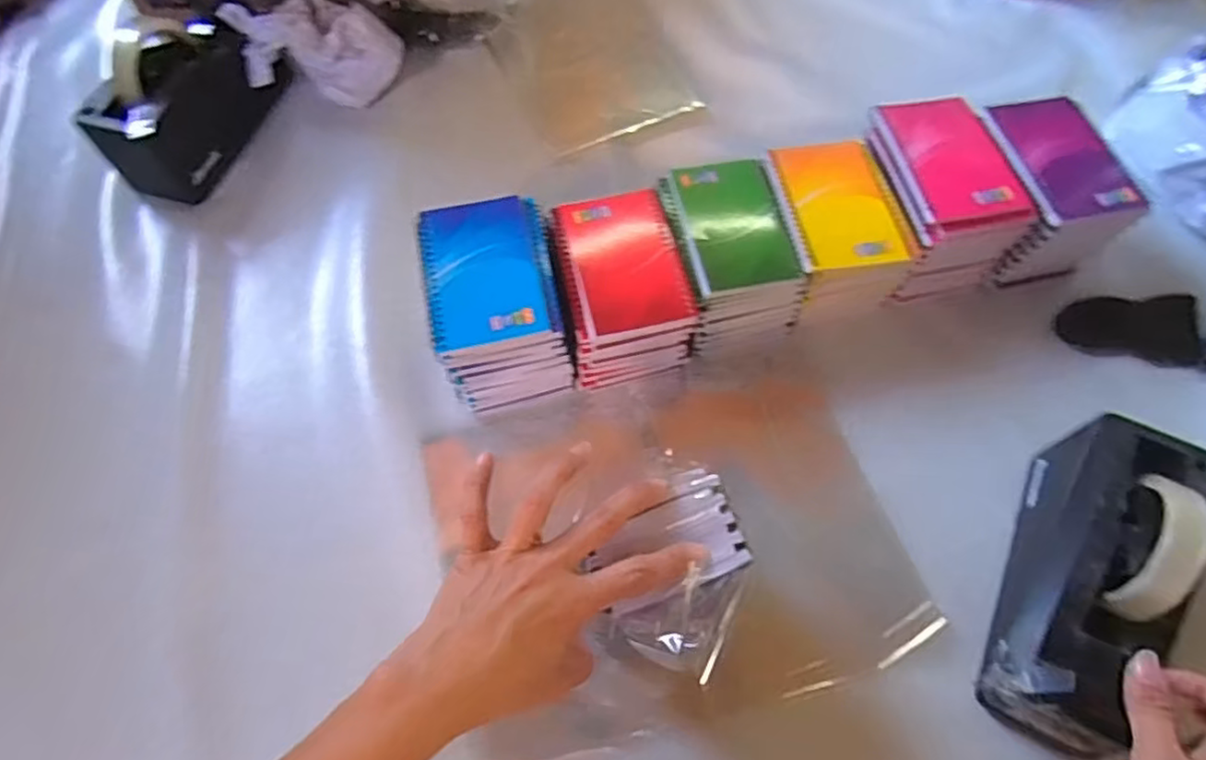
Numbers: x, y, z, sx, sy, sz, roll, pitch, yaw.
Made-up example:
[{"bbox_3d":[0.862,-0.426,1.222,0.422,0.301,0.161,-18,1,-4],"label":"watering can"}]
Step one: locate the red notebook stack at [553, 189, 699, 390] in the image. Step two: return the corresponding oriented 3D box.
[{"bbox_3d":[0.012,-0.080,0.552,0.096,0.081,0.136,-13,64,-6],"label":"red notebook stack"}]

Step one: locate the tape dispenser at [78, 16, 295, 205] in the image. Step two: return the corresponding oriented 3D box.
[{"bbox_3d":[-0.398,-0.278,0.633,0.075,0.127,0.191,17,65,8],"label":"tape dispenser"}]

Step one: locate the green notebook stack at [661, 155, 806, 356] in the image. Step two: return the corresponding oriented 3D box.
[{"bbox_3d":[0.105,-0.107,0.566,0.094,0.079,0.139,-12,64,-6],"label":"green notebook stack"}]

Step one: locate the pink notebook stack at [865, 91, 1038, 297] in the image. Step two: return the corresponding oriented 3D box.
[{"bbox_3d":[0.287,-0.159,0.586,0.098,0.094,0.146,-13,64,-6],"label":"pink notebook stack"}]

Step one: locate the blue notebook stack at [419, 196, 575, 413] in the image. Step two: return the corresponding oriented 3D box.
[{"bbox_3d":[-0.085,-0.059,0.531,0.099,0.094,0.144,-14,64,-7],"label":"blue notebook stack"}]

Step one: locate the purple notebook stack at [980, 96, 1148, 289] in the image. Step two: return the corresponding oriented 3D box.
[{"bbox_3d":[0.383,-0.163,0.592,0.092,0.105,0.132,-9,64,-5],"label":"purple notebook stack"}]

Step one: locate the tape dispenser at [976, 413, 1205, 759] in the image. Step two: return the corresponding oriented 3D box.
[{"bbox_3d":[0.321,0.125,0.418,0.066,0.114,0.198,26,66,9],"label":"tape dispenser"}]

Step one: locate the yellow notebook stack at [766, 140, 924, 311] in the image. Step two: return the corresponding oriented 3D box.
[{"bbox_3d":[0.195,-0.128,0.572,0.101,0.080,0.140,-13,64,-6],"label":"yellow notebook stack"}]

